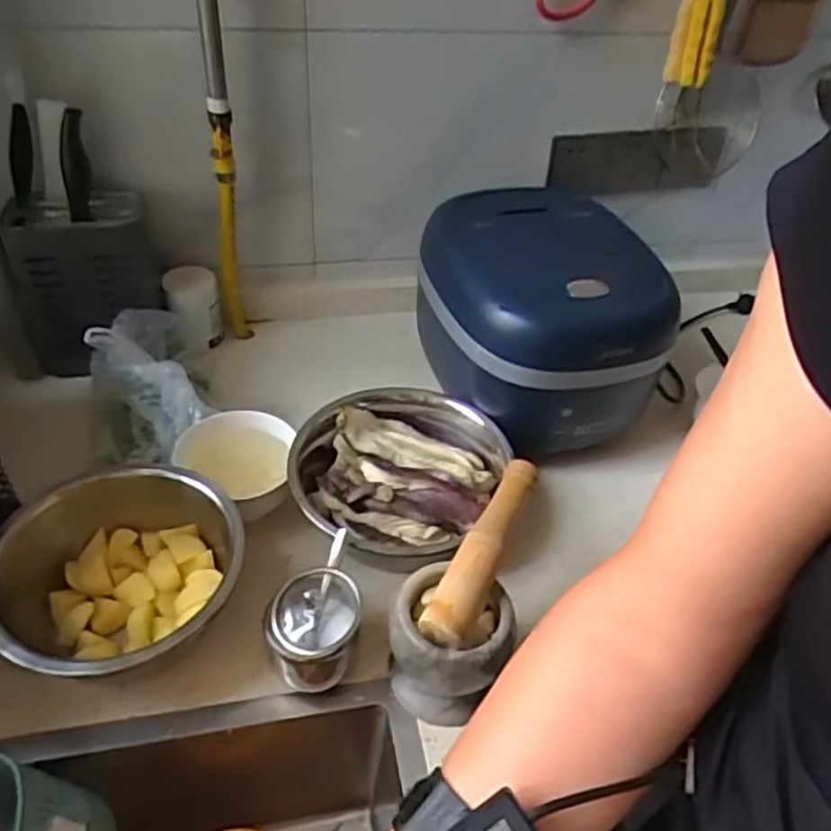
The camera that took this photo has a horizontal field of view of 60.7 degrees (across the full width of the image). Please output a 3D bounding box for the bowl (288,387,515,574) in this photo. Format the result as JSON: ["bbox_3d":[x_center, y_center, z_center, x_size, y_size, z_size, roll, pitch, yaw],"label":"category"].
[{"bbox_3d":[-0.025,0.061,0.752,0.205,0.065,0.233,21,44,17],"label":"bowl"}]

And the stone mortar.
[{"bbox_3d":[0.027,0.199,0.604,0.097,0.104,0.086,14,43,9],"label":"stone mortar"}]

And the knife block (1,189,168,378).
[{"bbox_3d":[-0.388,-0.154,0.844,0.146,0.206,0.096,-15,46,-21],"label":"knife block"}]

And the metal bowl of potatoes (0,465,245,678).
[{"bbox_3d":[-0.259,0.151,0.632,0.178,0.123,0.204,25,46,20],"label":"metal bowl of potatoes"}]

